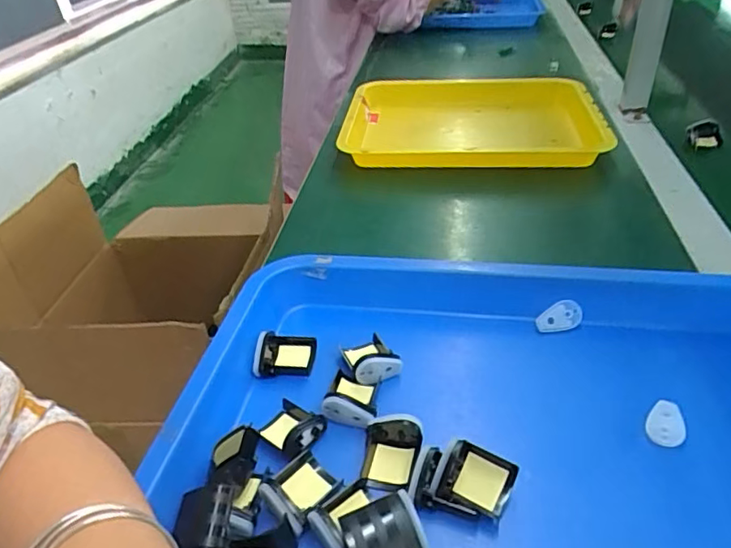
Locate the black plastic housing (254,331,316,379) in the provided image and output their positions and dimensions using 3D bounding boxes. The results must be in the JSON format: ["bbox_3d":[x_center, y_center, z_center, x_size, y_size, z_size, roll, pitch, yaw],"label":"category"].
[{"bbox_3d":[-0.061,0.061,0.419,0.043,0.019,0.032,1,37,9],"label":"black plastic housing"}]

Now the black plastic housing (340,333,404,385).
[{"bbox_3d":[0.001,0.060,0.409,0.038,0.024,0.044,-24,40,-23],"label":"black plastic housing"}]

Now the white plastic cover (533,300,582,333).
[{"bbox_3d":[0.151,0.034,0.435,0.036,0.023,0.005,-16,-4,8],"label":"white plastic cover"}]

